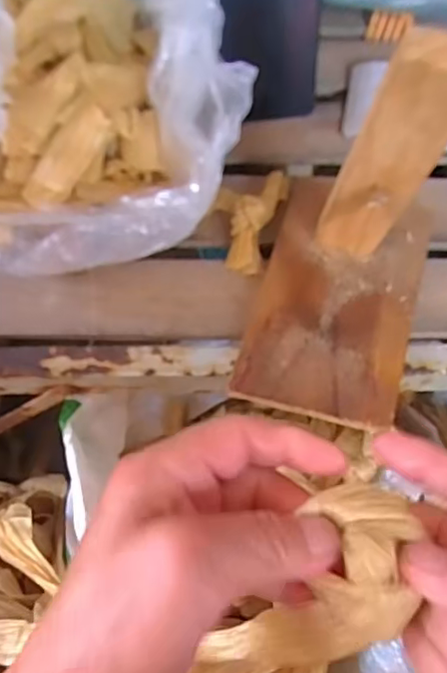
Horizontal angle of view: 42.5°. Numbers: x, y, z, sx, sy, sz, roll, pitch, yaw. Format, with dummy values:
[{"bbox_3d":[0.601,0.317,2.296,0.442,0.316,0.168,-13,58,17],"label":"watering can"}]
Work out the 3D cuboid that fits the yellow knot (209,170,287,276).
[{"bbox_3d":[0.017,-0.083,0.402,0.048,0.028,0.075,11,65,2],"label":"yellow knot"}]

